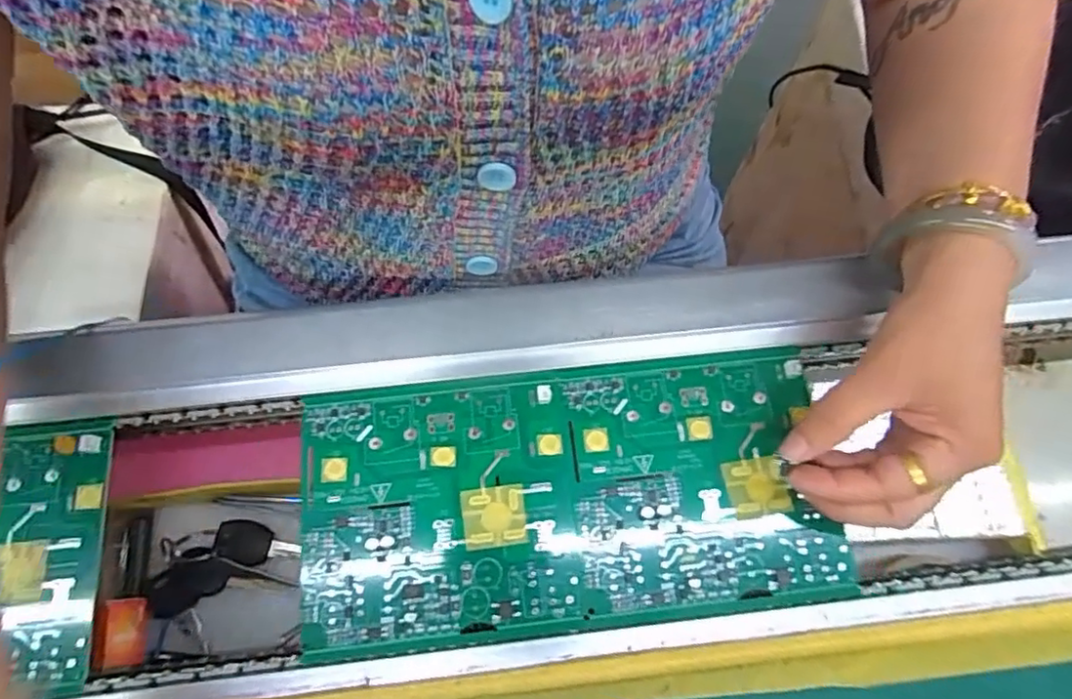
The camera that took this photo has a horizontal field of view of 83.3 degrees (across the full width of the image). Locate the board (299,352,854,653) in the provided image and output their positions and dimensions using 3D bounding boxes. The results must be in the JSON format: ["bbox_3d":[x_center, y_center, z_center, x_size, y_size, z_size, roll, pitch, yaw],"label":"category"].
[{"bbox_3d":[0.014,0.069,0.298,0.254,0.010,0.120,-6,67,-4],"label":"board"}]

